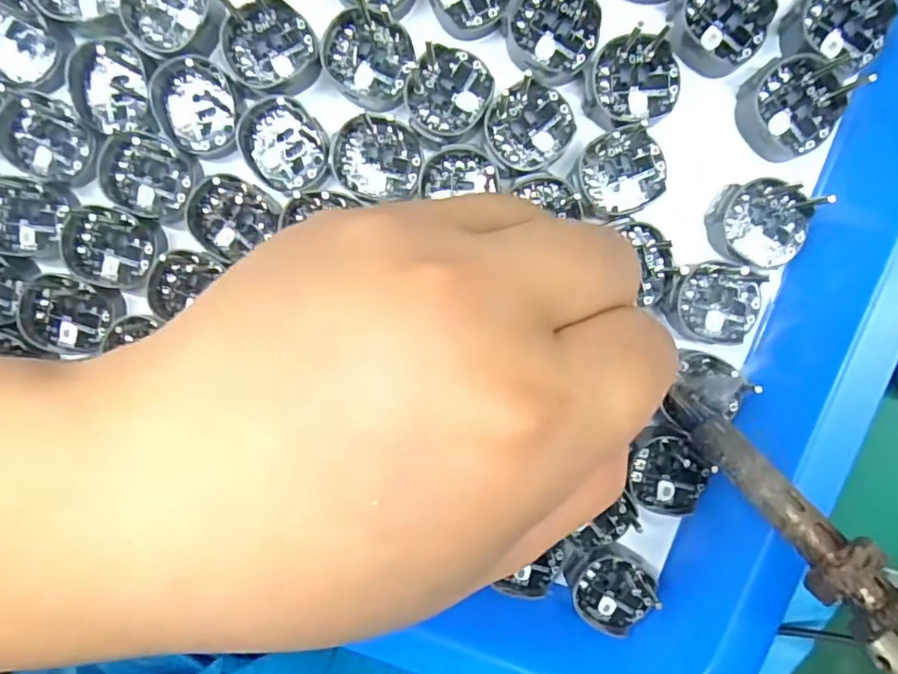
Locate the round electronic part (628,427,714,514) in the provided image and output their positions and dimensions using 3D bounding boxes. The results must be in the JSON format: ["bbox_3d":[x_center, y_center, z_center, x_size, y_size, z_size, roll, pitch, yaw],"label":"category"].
[{"bbox_3d":[0.071,0.044,0.191,0.025,0.005,0.027,0,94,4],"label":"round electronic part"}]

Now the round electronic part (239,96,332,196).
[{"bbox_3d":[-0.052,-0.061,0.184,0.024,0.004,0.030,-42,90,5],"label":"round electronic part"}]

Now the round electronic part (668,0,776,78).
[{"bbox_3d":[0.083,-0.097,0.175,0.028,0.014,0.031,42,95,0],"label":"round electronic part"}]

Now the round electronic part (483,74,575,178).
[{"bbox_3d":[0.024,-0.065,0.180,0.027,0.005,0.025,0,94,4],"label":"round electronic part"}]

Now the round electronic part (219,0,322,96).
[{"bbox_3d":[-0.056,-0.090,0.179,0.027,0.008,0.028,0,94,4],"label":"round electronic part"}]

